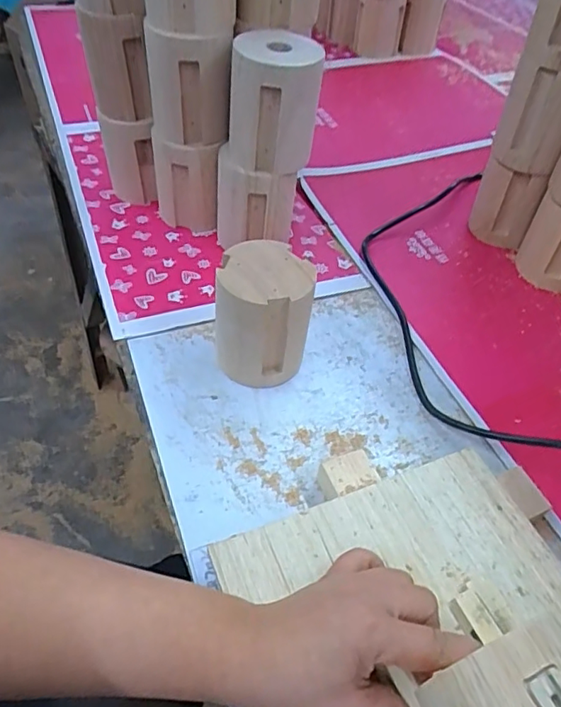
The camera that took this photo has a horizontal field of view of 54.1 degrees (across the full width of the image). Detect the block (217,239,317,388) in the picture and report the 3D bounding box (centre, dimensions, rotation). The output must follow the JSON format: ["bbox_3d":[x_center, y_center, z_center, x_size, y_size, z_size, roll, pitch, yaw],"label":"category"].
[{"bbox_3d":[-0.014,-0.031,0.464,0.074,0.103,0.072,3,47,-3],"label":"block"}]

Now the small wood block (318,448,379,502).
[{"bbox_3d":[0.049,0.096,0.411,0.041,0.030,0.032,-13,50,-18],"label":"small wood block"}]

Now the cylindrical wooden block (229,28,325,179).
[{"bbox_3d":[-0.007,-0.235,0.518,0.080,0.098,0.082,2,49,-3],"label":"cylindrical wooden block"}]

